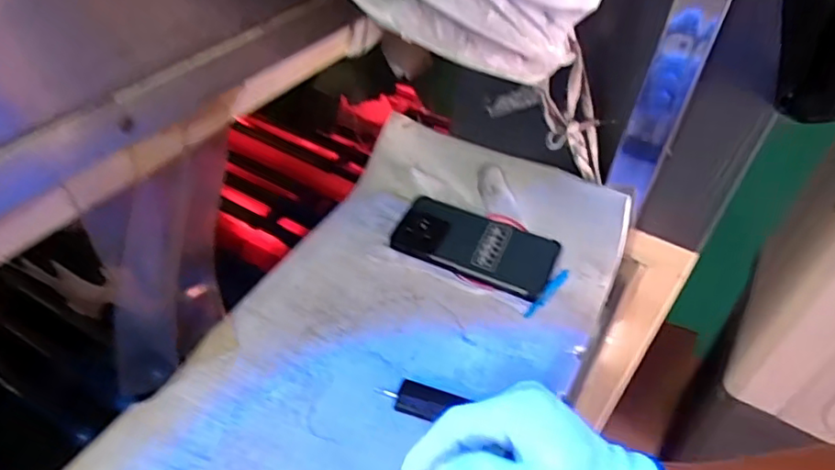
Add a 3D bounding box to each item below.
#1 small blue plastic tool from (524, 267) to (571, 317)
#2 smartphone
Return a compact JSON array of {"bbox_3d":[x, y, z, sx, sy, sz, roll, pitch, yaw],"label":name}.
[{"bbox_3d":[0.128,0.057,0.598,0.009,0.011,0.073,33,49,24],"label":"small blue plastic tool"},{"bbox_3d":[0.059,0.008,0.626,0.162,0.011,0.083,20,53,15],"label":"smartphone"}]

